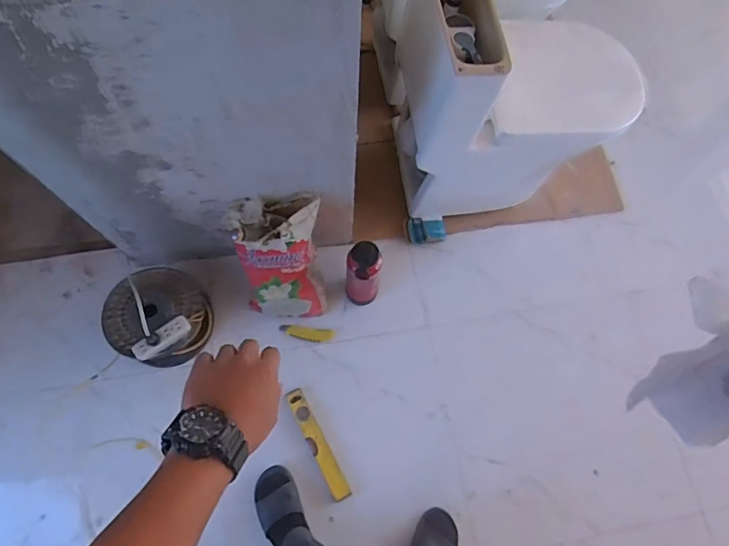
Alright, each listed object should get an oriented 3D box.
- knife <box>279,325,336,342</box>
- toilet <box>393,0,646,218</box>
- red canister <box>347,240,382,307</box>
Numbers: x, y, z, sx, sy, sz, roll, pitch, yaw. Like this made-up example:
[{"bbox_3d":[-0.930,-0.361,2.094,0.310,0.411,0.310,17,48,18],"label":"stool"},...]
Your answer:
[{"bbox_3d":[-0.159,0.168,1.372,0.152,0.014,0.039,8,71,2],"label":"knife"},{"bbox_3d":[0.379,-0.483,1.299,0.600,0.635,0.379,-17,72,-6],"label":"toilet"},{"bbox_3d":[-0.002,0.010,1.300,0.092,0.274,0.083,7,71,0],"label":"red canister"}]

